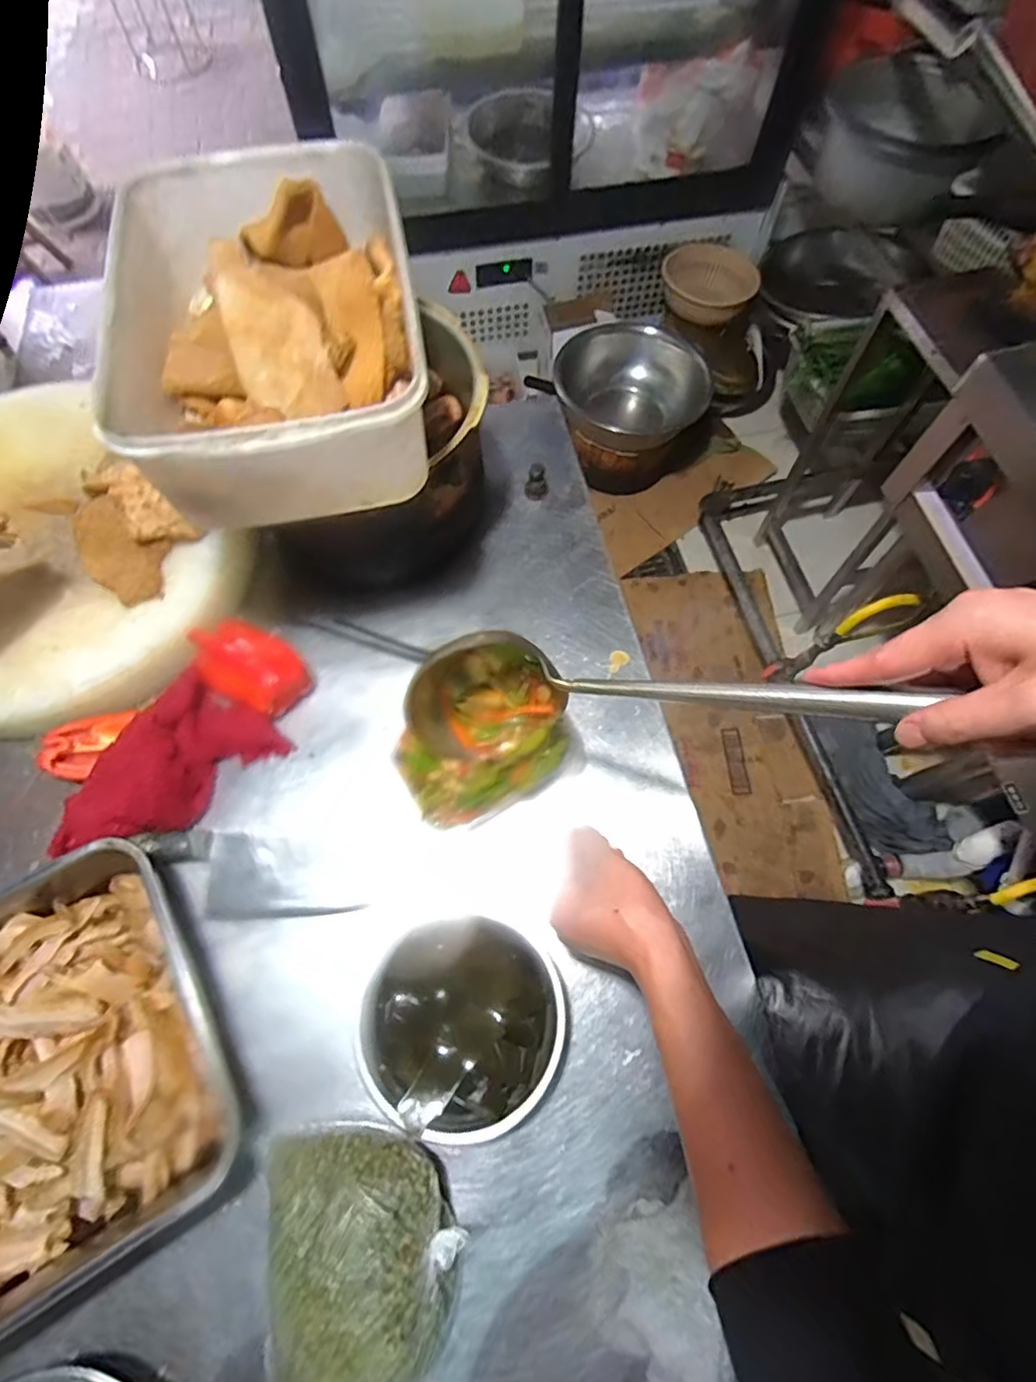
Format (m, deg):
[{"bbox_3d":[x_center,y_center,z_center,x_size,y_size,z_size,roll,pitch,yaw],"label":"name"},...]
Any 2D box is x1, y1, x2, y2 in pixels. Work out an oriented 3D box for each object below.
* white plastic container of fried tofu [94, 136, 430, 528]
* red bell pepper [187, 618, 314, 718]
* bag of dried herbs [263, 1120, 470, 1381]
[{"bbox_3d":[-0.189,-0.281,0.470,0.211,0.102,0.296,-11,68,-5],"label":"white plastic container of fried tofu"},{"bbox_3d":[-0.260,-0.025,0.570,0.112,0.032,0.075,39,56,-21],"label":"red bell pepper"},{"bbox_3d":[-0.103,0.373,0.384,0.127,0.068,0.147,-5,67,-3],"label":"bag of dried herbs"}]

